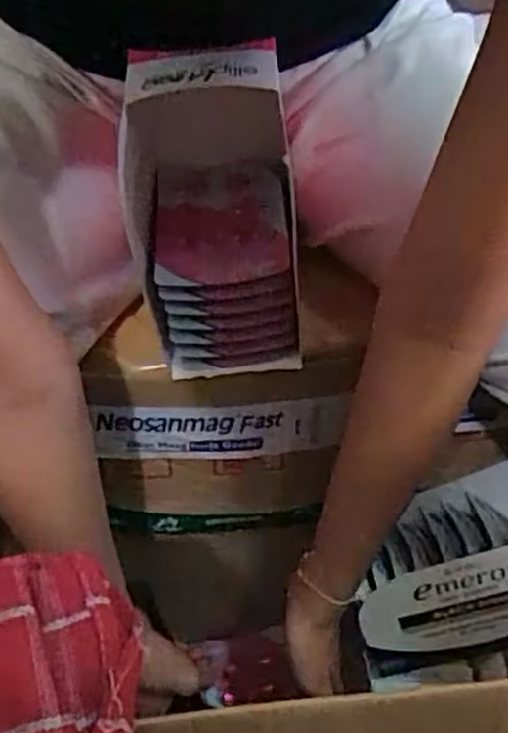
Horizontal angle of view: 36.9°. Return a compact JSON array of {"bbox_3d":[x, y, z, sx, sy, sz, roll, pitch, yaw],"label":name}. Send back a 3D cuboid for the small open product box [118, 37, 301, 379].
[{"bbox_3d":[-0.024,-0.080,0.449,0.089,0.198,0.047,-5,25,1],"label":"small open product box"}]

